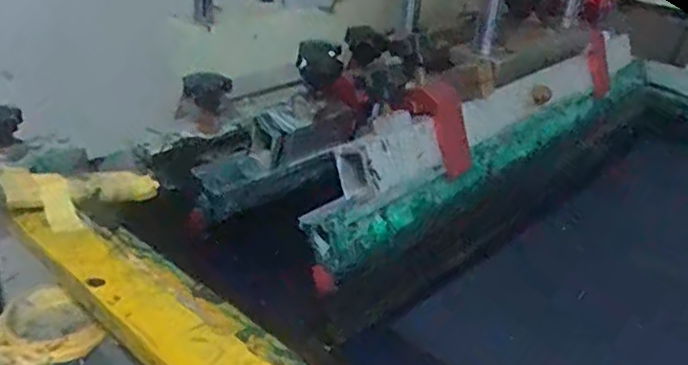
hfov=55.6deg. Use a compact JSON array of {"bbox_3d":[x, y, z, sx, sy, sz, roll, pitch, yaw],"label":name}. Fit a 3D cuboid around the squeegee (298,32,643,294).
[{"bbox_3d":[0.150,-0.058,0.598,0.055,0.088,0.541,27,36,36],"label":"squeegee"}]

